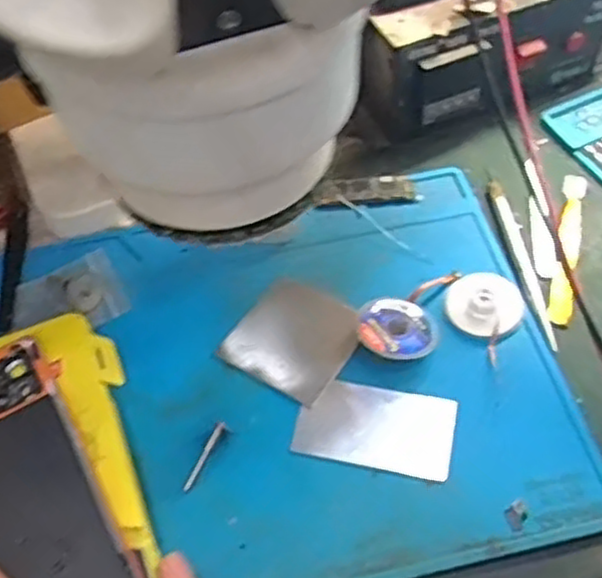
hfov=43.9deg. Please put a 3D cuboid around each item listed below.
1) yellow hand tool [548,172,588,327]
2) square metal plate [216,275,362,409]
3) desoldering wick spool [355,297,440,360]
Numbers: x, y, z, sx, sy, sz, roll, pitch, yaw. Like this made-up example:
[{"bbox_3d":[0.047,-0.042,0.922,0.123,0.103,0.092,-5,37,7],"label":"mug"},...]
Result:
[{"bbox_3d":[0.164,-0.027,0.459,0.015,0.013,0.121,12,56,12],"label":"yellow hand tool"},{"bbox_3d":[-0.002,0.026,0.427,0.065,0.004,0.067,29,61,22],"label":"square metal plate"},{"bbox_3d":[0.054,0.023,0.419,0.045,0.014,0.043,-2,54,3],"label":"desoldering wick spool"}]

